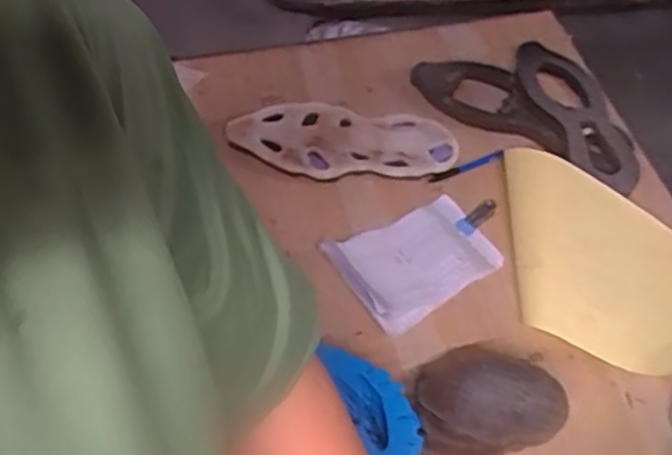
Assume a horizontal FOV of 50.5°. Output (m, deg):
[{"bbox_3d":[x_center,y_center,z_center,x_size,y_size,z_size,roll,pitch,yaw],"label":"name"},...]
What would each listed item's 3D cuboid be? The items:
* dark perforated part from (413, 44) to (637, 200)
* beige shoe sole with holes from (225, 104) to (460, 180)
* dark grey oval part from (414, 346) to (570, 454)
[{"bbox_3d":[0.268,-0.165,0.932,0.307,0.027,0.173,38,61,21],"label":"dark perforated part"},{"bbox_3d":[0.008,-0.107,0.913,0.281,0.031,0.111,6,55,1],"label":"beige shoe sole with holes"},{"bbox_3d":[0.144,0.180,0.687,0.131,0.074,0.095,11,55,4],"label":"dark grey oval part"}]

